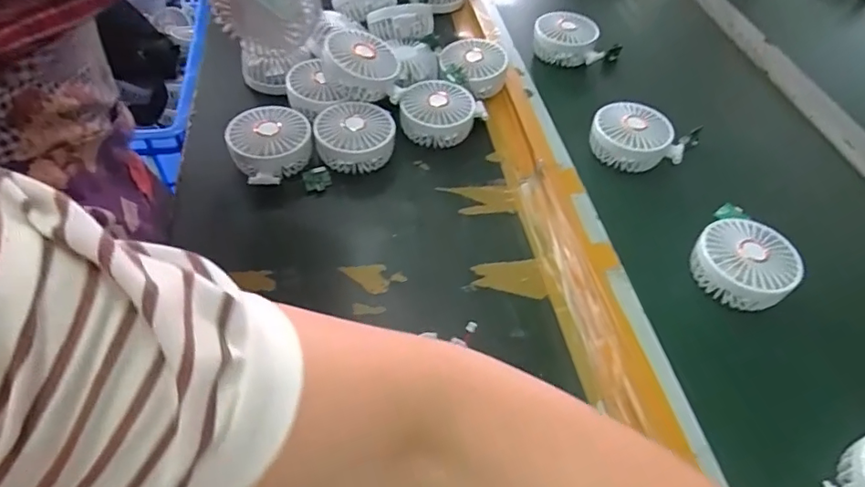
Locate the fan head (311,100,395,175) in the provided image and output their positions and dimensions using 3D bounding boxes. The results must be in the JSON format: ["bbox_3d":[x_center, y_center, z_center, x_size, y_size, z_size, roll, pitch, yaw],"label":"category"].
[{"bbox_3d":[-0.087,-0.119,0.598,0.086,0.047,0.080,-8,50,-8],"label":"fan head"}]

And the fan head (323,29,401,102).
[{"bbox_3d":[-0.084,-0.208,0.615,0.077,0.042,0.088,-16,63,-23],"label":"fan head"}]

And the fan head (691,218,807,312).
[{"bbox_3d":[0.296,0.018,0.502,0.081,0.037,0.084,1,49,-1],"label":"fan head"}]

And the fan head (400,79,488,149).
[{"bbox_3d":[0.008,-0.154,0.635,0.087,0.048,0.091,24,53,18],"label":"fan head"}]

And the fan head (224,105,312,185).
[{"bbox_3d":[-0.178,-0.109,0.577,0.081,0.035,0.093,23,53,17],"label":"fan head"}]

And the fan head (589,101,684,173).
[{"bbox_3d":[0.232,-0.120,0.620,0.083,0.051,0.086,1,49,-1],"label":"fan head"}]

